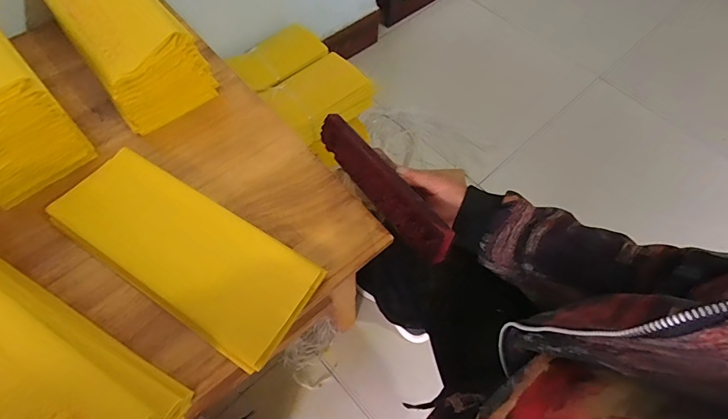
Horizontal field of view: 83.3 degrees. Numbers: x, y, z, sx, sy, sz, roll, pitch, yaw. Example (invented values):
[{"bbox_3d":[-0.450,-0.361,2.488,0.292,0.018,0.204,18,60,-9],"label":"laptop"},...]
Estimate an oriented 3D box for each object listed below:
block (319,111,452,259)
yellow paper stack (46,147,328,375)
[{"bbox_3d":[0.013,-0.033,0.488,0.017,0.049,0.250,-2,39,-39],"label":"block"},{"bbox_3d":[-0.208,0.042,0.474,0.310,0.027,0.130,30,65,13],"label":"yellow paper stack"}]

